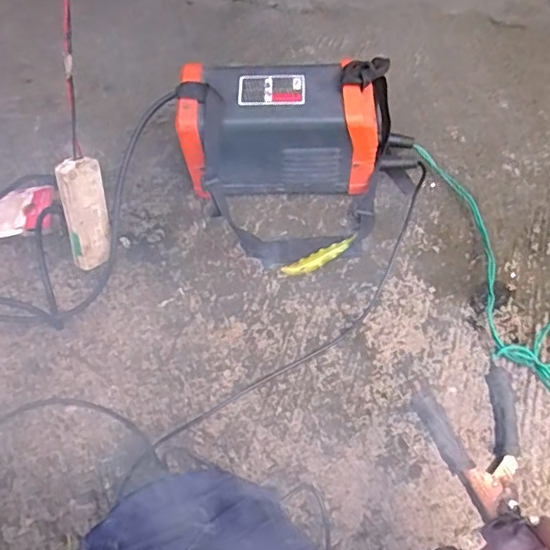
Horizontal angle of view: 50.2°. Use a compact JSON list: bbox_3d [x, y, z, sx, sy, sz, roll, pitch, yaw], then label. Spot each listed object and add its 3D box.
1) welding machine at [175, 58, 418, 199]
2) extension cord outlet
[{"bbox_3d":[0.035,-0.173,0.767,0.305,0.175,0.110,-2,52,-3],"label":"welding machine"},{"bbox_3d":[-0.225,-0.073,0.700,0.043,0.134,0.038,-5,30,-5],"label":"extension cord outlet"}]

